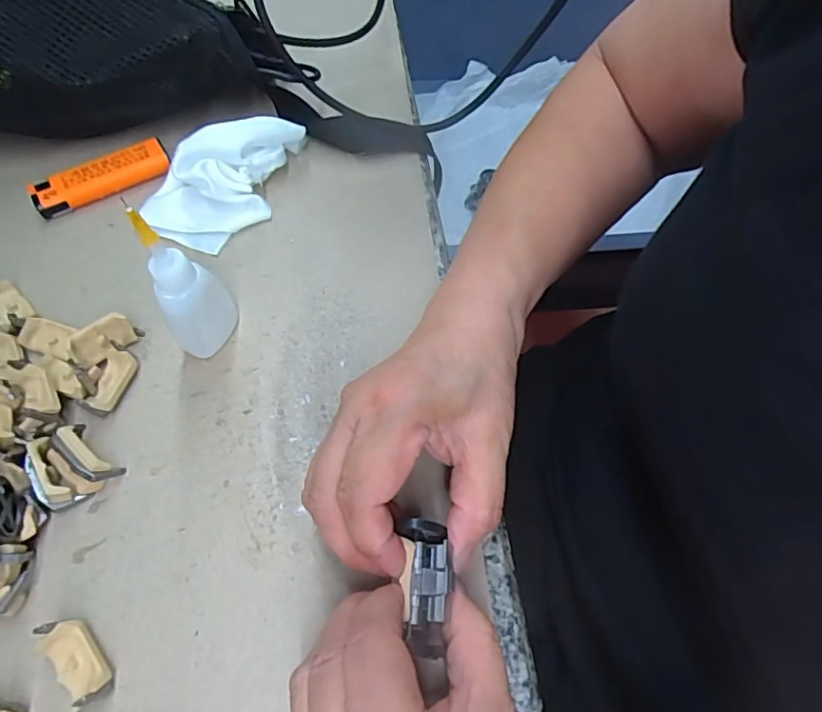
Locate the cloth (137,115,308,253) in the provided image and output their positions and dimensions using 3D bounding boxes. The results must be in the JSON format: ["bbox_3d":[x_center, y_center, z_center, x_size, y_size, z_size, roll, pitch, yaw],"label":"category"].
[{"bbox_3d":[-0.106,-0.105,0.332,0.109,0.034,0.051,-38,69,-18],"label":"cloth"}]

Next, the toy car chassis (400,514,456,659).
[{"bbox_3d":[0.006,0.087,0.213,0.017,0.013,0.048,-1,67,-1],"label":"toy car chassis"}]

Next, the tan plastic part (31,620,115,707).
[{"bbox_3d":[-0.132,0.121,0.224,0.017,0.017,0.036,-40,70,-19],"label":"tan plastic part"}]

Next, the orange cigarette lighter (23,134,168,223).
[{"bbox_3d":[-0.189,-0.109,0.346,0.079,0.014,0.022,-28,66,-14],"label":"orange cigarette lighter"}]

